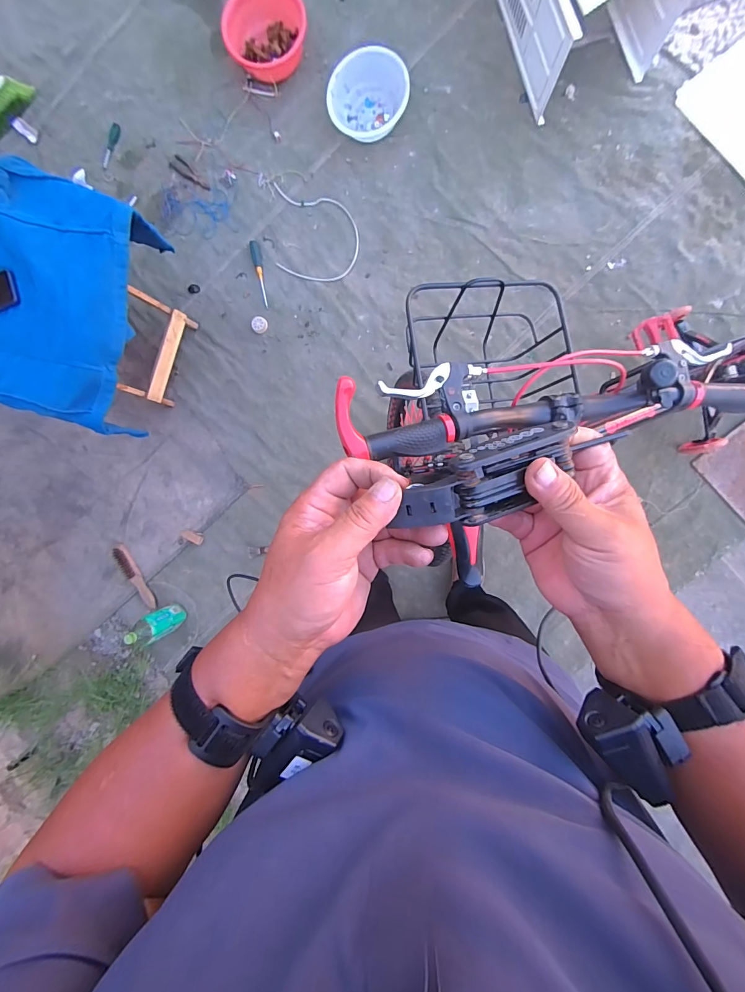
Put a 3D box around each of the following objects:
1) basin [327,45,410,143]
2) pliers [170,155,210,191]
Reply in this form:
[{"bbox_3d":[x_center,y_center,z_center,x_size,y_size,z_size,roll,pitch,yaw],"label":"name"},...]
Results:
[{"bbox_3d":[-0.017,-1.187,1.133,0.208,0.083,0.195,0,93,9],"label":"basin"},{"bbox_3d":[-0.583,-1.026,1.230,0.138,0.027,0.044,44,98,4],"label":"pliers"}]

